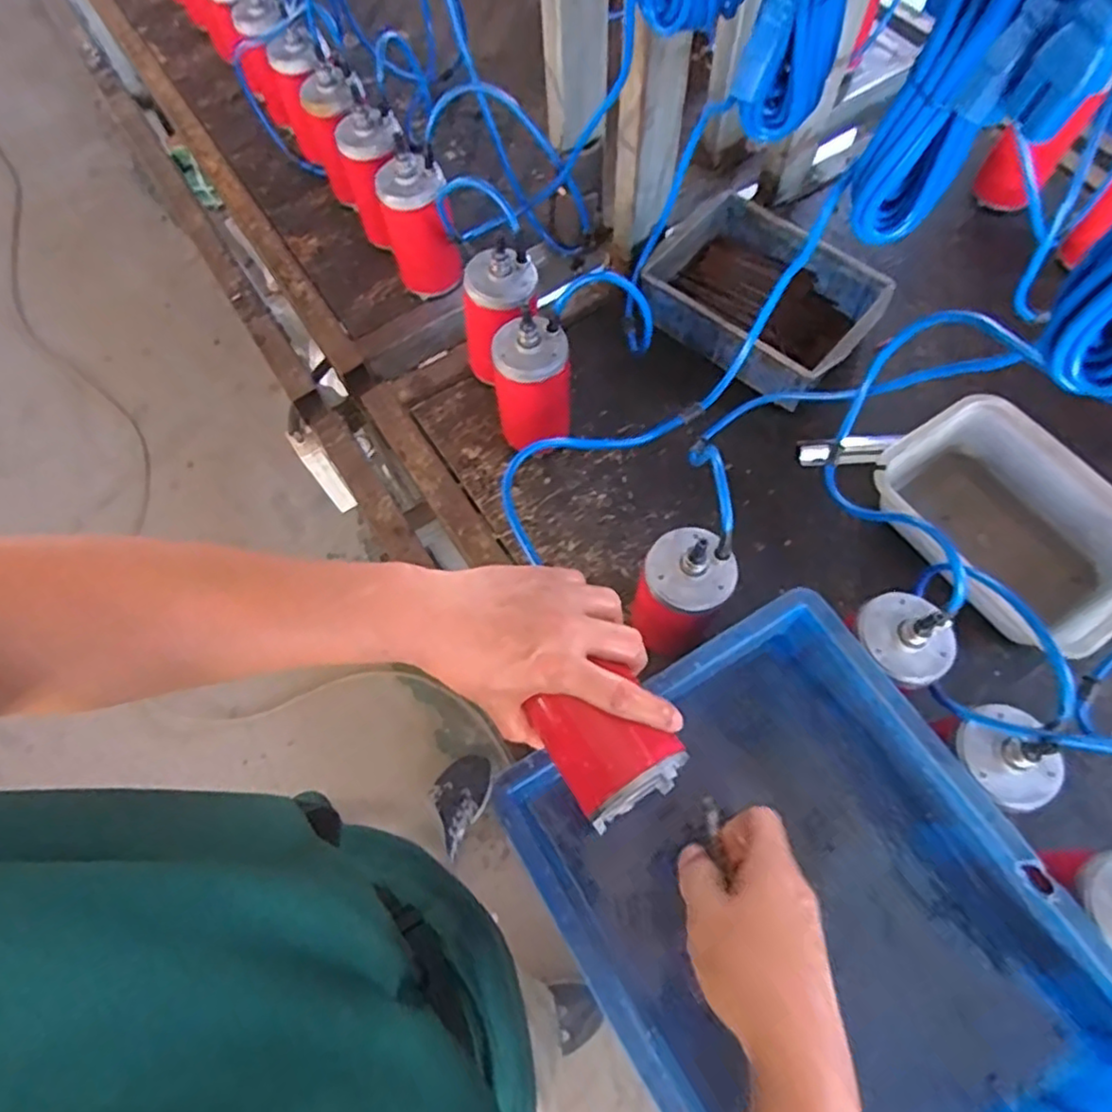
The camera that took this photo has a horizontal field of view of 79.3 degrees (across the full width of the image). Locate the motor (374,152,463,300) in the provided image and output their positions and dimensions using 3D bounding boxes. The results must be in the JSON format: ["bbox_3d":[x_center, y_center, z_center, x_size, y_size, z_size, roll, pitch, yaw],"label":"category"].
[{"bbox_3d":[-0.157,-0.376,0.787,0.079,0.157,0.065,-10,67,-1],"label":"motor"}]

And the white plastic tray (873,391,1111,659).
[{"bbox_3d":[0.461,-0.034,0.683,0.202,0.069,0.252,-35,70,-11],"label":"white plastic tray"}]

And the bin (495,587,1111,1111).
[{"bbox_3d":[0.185,0.277,0.510,0.295,0.151,0.392,-32,69,-10],"label":"bin"}]

